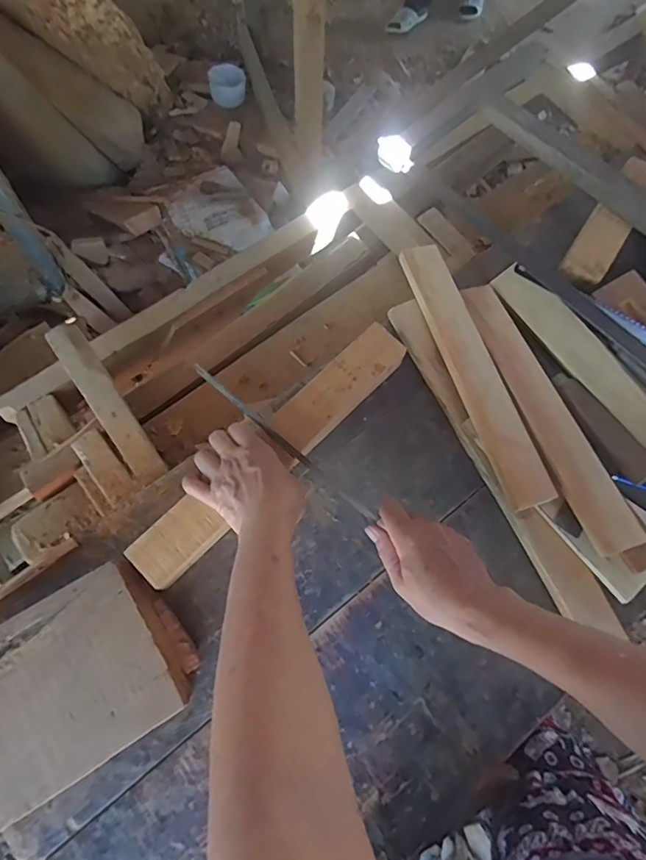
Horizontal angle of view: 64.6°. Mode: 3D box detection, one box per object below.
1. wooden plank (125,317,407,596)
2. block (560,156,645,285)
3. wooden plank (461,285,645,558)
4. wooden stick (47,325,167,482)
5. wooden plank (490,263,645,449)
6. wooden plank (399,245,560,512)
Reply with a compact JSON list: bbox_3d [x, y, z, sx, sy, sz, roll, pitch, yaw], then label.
[{"bbox_3d":[-0.044,0.015,0.503,0.051,0.019,0.336,43,74,14],"label":"wooden plank"},{"bbox_3d":[0.353,-0.258,0.620,0.048,0.028,0.200,33,69,11],"label":"block"},{"bbox_3d":[0.231,-0.025,0.543,0.049,0.016,0.315,-18,69,-10],"label":"wooden plank"},{"bbox_3d":[-0.244,-0.035,0.571,0.037,0.024,0.211,-34,72,-16],"label":"wooden stick"},{"bbox_3d":[0.299,-0.062,0.549,0.045,0.009,0.315,-37,70,6],"label":"wooden plank"},{"bbox_3d":[0.163,-0.070,0.555,0.049,0.011,0.317,-19,72,-4],"label":"wooden plank"}]

